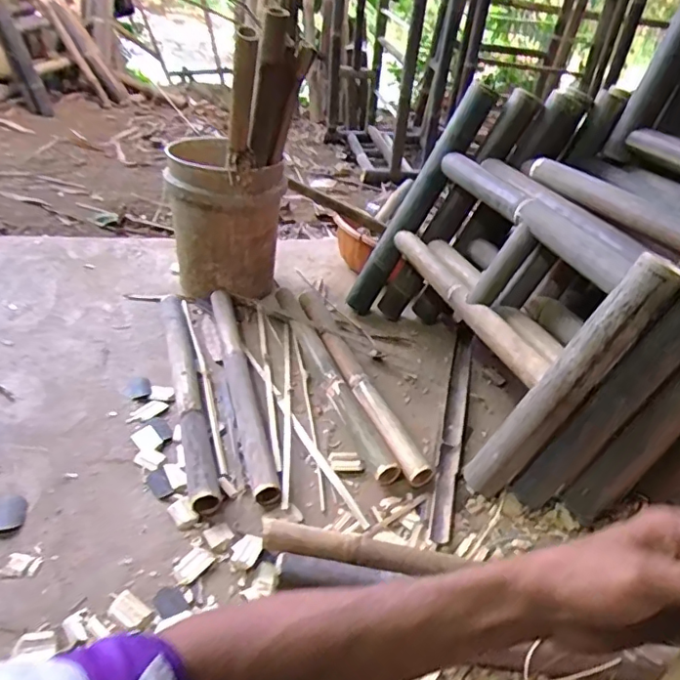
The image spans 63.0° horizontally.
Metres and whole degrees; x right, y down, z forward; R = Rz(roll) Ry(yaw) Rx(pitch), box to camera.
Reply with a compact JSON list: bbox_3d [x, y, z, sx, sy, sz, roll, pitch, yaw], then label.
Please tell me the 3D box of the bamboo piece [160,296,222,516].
[{"bbox_3d":[-0.326,0.095,1.170,0.057,0.051,0.641,-8,39,-19],"label":"bamboo piece"}]

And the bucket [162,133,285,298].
[{"bbox_3d":[-0.302,-0.327,1.486,0.280,0.355,0.330,-3,37,-13],"label":"bucket"}]

